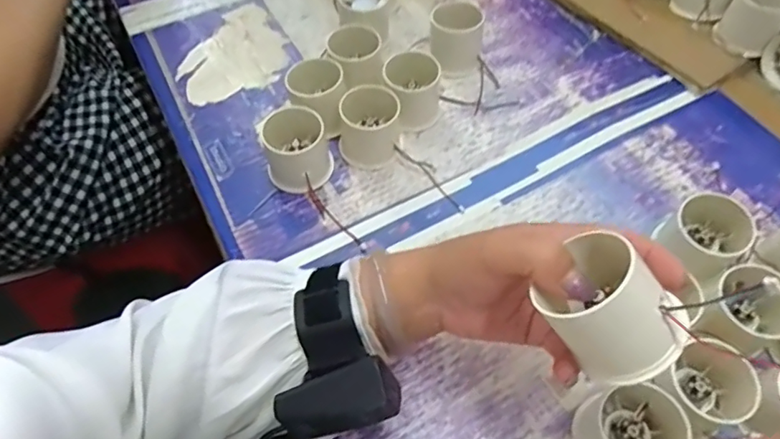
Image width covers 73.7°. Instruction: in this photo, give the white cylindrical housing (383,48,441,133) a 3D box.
[{"bbox_3d":[0.022,-0.115,0.473,0.049,0.050,0.055,-8,59,-3],"label":"white cylindrical housing"}]

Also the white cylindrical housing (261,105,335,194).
[{"bbox_3d":[-0.078,-0.058,0.438,0.054,0.049,0.054,-1,59,2],"label":"white cylindrical housing"}]

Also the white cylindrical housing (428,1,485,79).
[{"bbox_3d":[0.064,-0.172,0.504,0.050,0.054,0.047,-1,59,2],"label":"white cylindrical housing"}]

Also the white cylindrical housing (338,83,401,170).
[{"bbox_3d":[-0.018,-0.080,0.452,0.053,0.050,0.051,-1,59,2],"label":"white cylindrical housing"}]

